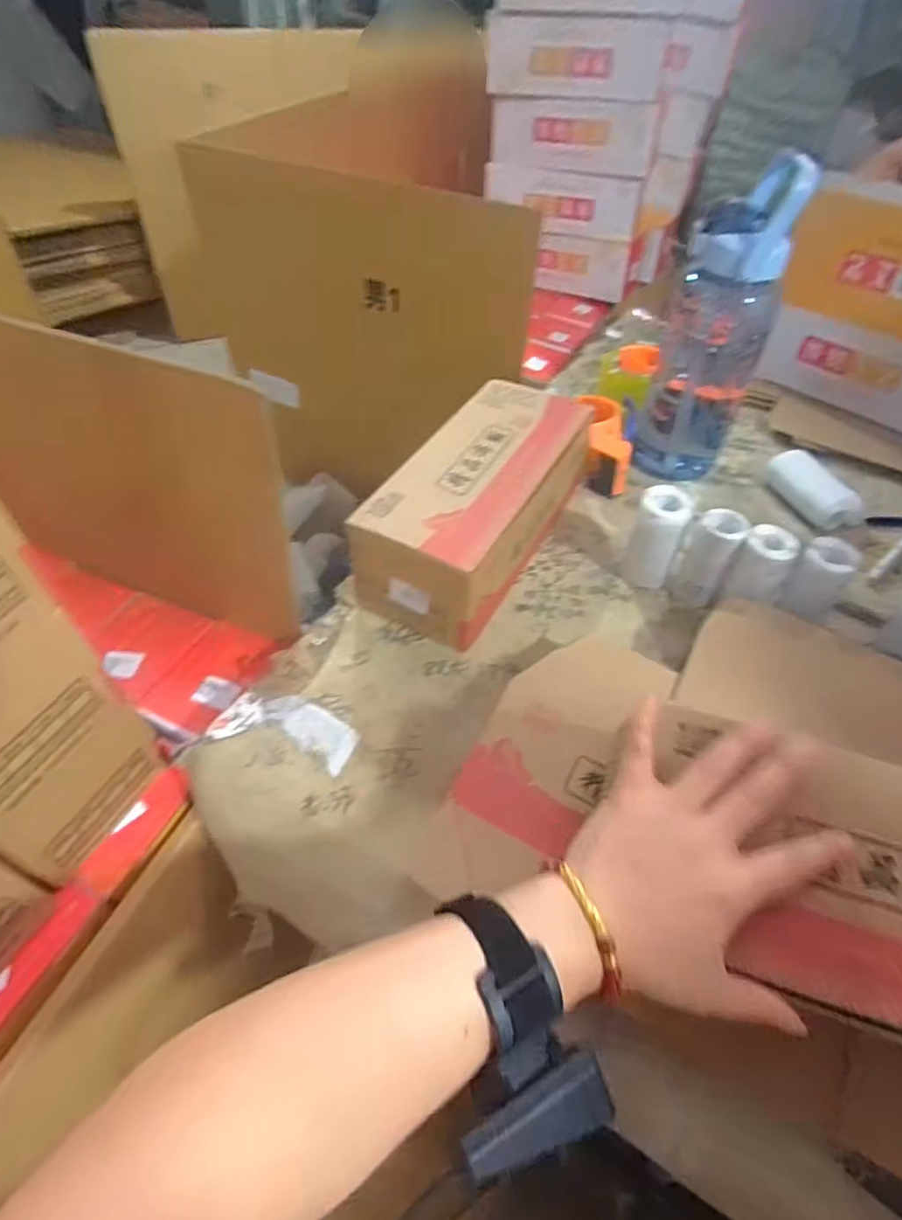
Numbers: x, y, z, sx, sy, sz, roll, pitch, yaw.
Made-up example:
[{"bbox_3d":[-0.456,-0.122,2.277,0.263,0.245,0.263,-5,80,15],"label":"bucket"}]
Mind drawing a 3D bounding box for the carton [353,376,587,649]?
[{"bbox_3d":[0.032,-0.107,0.656,0.132,0.127,0.309,23,52,17],"label":"carton"}]

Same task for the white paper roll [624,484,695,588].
[{"bbox_3d":[0.214,-0.074,0.652,0.051,0.102,0.052,22,52,16],"label":"white paper roll"}]

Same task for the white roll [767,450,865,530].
[{"bbox_3d":[0.431,-0.146,0.739,0.053,0.047,0.112,-14,51,-14],"label":"white roll"}]

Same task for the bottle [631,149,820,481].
[{"bbox_3d":[0.298,-0.301,0.704,0.104,0.324,0.107,22,52,16],"label":"bottle"}]

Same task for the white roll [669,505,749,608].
[{"bbox_3d":[0.251,-0.050,0.609,0.048,0.090,0.045,1,49,-1],"label":"white roll"}]

